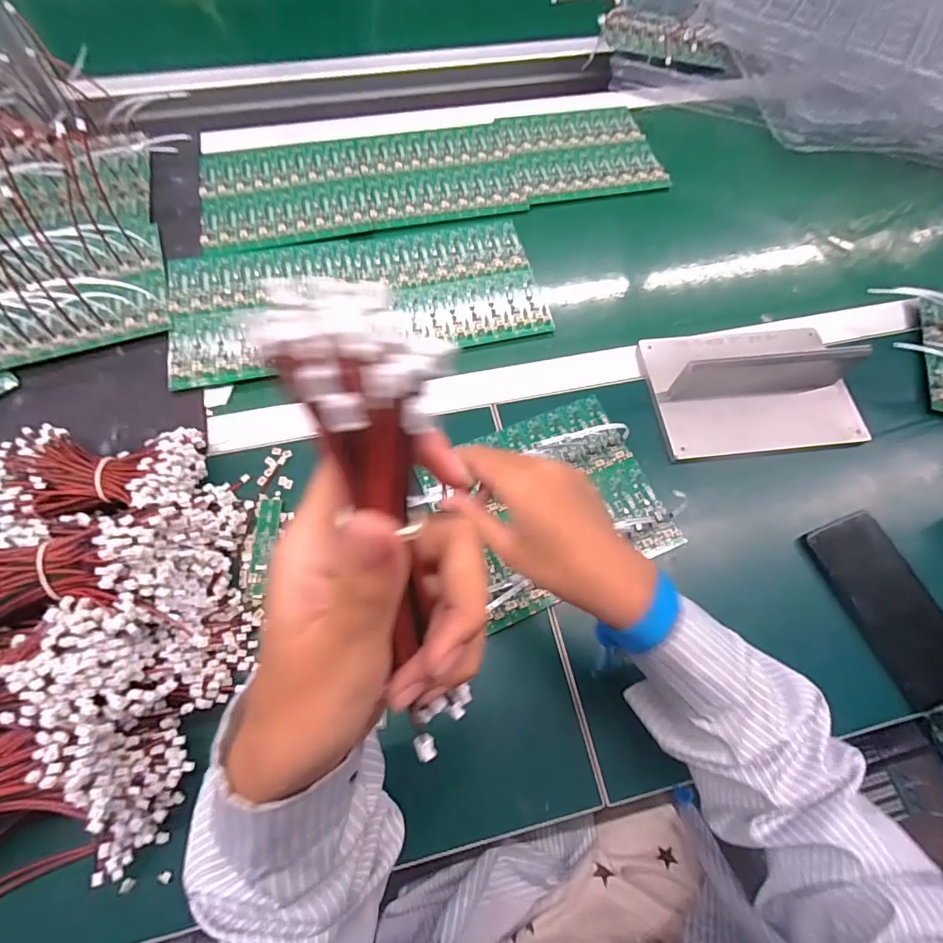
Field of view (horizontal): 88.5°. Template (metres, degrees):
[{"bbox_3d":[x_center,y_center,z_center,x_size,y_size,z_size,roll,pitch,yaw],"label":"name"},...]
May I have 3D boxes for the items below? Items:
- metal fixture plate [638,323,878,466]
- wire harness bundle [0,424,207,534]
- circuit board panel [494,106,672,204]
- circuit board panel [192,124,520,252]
[{"bbox_3d":[0.285,-0.093,0.475,0.201,0.056,0.143,-4,67,-3],"label":"metal fixture plate"},{"bbox_3d":[-0.308,0.006,0.405,0.168,0.040,0.091,2,67,0],"label":"wire harness bundle"},{"bbox_3d":[0.147,-0.435,0.652,0.190,0.005,0.172,-12,68,-6],"label":"circuit board panel"},{"bbox_3d":[-0.139,-0.367,0.611,0.386,0.008,0.176,-12,68,-6],"label":"circuit board panel"}]

